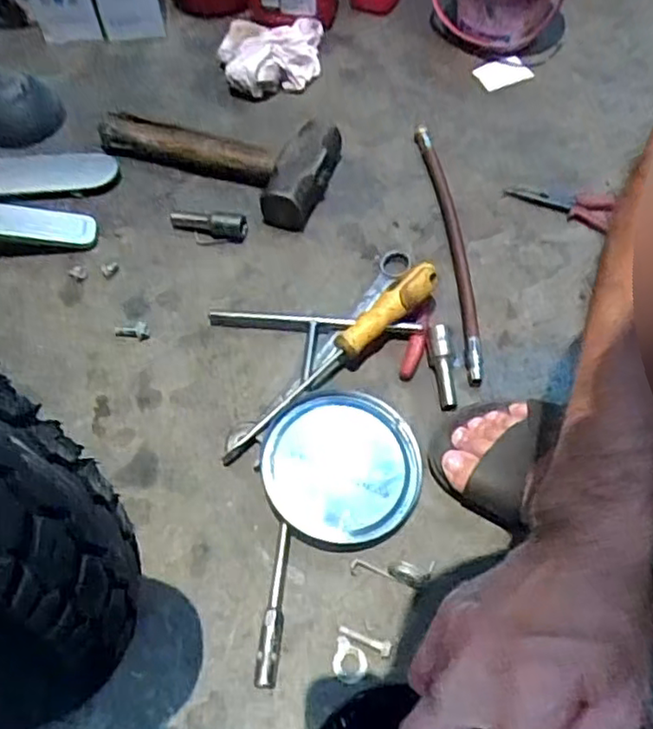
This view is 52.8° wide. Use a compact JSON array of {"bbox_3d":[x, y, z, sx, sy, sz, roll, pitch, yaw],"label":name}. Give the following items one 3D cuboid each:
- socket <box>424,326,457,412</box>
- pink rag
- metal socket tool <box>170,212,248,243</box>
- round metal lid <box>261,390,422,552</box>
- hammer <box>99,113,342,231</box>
[{"bbox_3d":[0.102,0.003,0.574,0.021,0.020,0.080,-6,71,-1],"label":"socket"},{"bbox_3d":[-0.065,-0.385,0.791,0.123,0.040,0.145,-7,59,-2],"label":"pink rag"},{"bbox_3d":[-0.121,-0.141,0.664,0.079,0.018,0.023,9,60,8],"label":"metal socket tool"},{"bbox_3d":[0.013,0.084,0.528,0.121,0.019,0.122,-1,59,2],"label":"round metal lid"},{"bbox_3d":[-0.107,-0.241,0.711,0.253,0.042,0.133,25,63,16],"label":"hammer"}]

